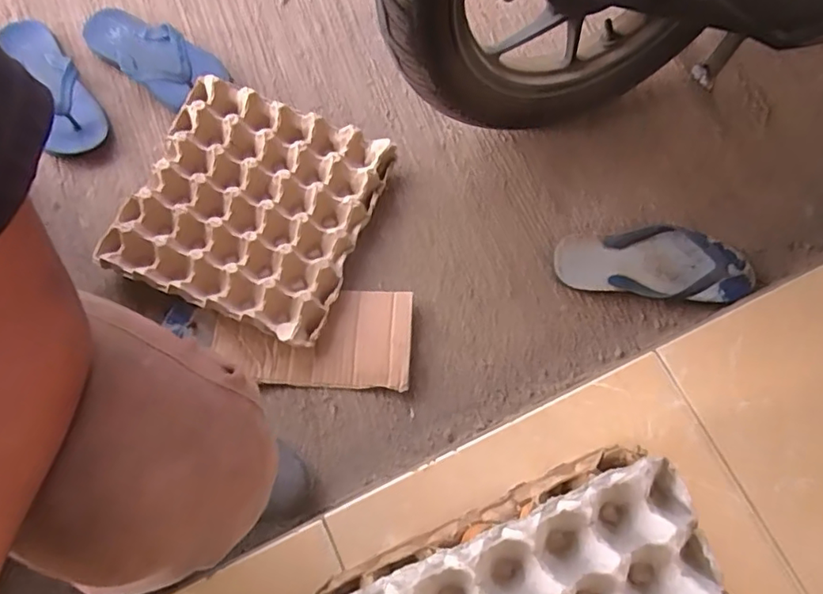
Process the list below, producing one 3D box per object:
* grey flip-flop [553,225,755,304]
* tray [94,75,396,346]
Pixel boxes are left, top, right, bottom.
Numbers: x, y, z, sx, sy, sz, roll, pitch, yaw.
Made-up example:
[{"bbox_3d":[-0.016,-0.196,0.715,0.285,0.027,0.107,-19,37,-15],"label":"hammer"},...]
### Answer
[{"bbox_3d":[0.332,-0.048,0.761,0.263,0.040,0.100,6,73,-1],"label":"grey flip-flop"},{"bbox_3d":[-0.216,-0.122,0.756,0.304,0.047,0.303,20,73,4],"label":"tray"}]

